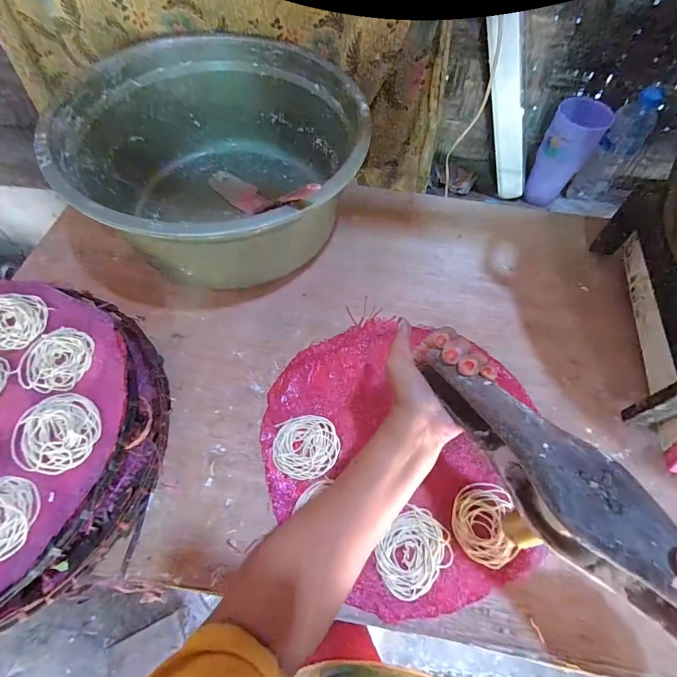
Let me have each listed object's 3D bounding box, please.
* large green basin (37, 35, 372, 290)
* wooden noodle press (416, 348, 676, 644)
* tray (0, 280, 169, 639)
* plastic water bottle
[{"bbox_3d":[-0.163,-0.251,0.575,0.397,0.181,0.384,1,60,-1],"label":"large green basin"},{"bbox_3d":[0.178,0.120,0.277,0.057,0.049,0.296,-32,61,-18],"label":"wooden noodle press"},{"bbox_3d":[-0.377,0.108,0.408,0.353,0.097,0.342,1,60,-1],"label":"tray"},{"bbox_3d":[0.506,-0.340,0.701,0.074,0.185,0.062,-39,68,-20],"label":"plastic water bottle"}]

